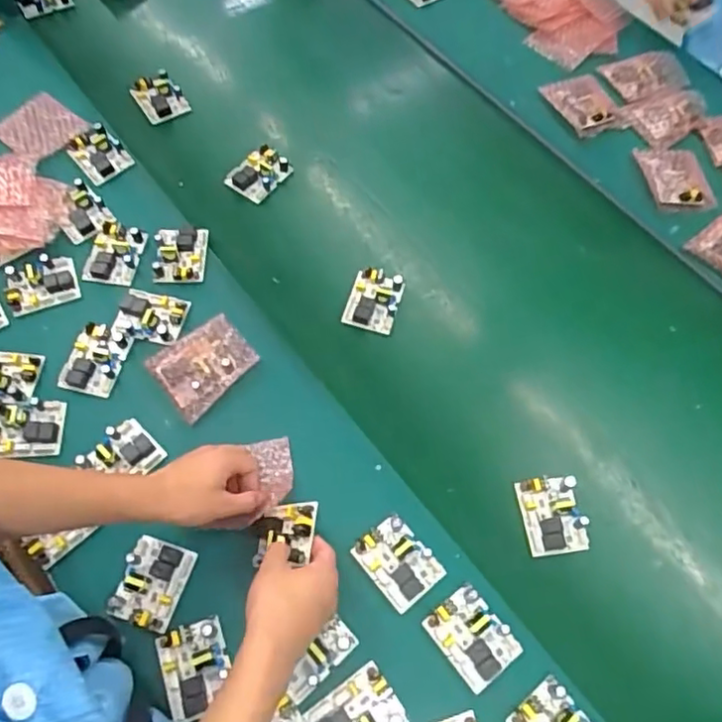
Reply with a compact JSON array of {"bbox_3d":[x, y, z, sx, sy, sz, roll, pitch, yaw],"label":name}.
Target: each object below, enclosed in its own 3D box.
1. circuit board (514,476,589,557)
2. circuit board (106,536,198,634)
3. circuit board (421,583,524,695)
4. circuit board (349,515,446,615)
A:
[{"bbox_3d":[0.209,0.167,0.688,0.061,0.021,0.080,-8,64,-5],"label":"circuit board"},{"bbox_3d":[-0.211,0.224,0.637,0.062,0.015,0.080,17,64,7],"label":"circuit board"},{"bbox_3d":[0.108,0.269,0.616,0.062,0.018,0.081,-34,69,-17],"label":"circuit board"},{"bbox_3d":[0.037,0.206,0.648,0.061,0.018,0.081,-36,70,-18],"label":"circuit board"}]

